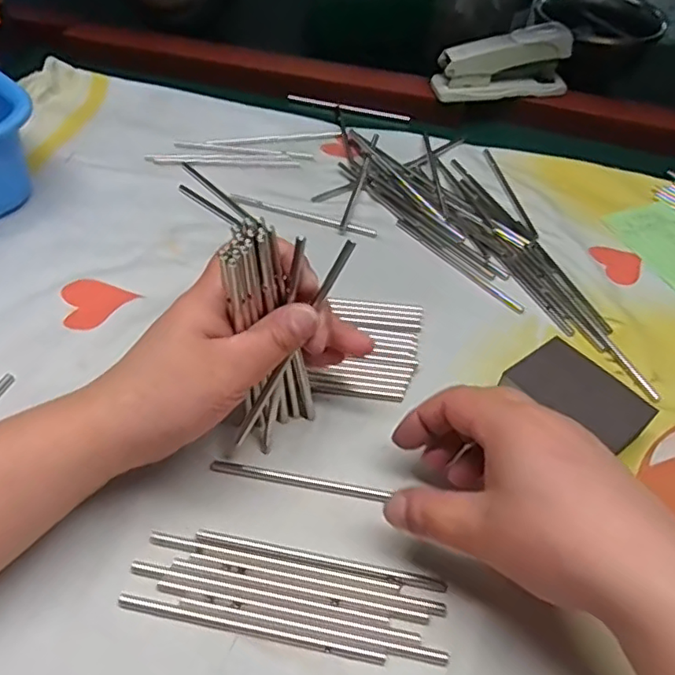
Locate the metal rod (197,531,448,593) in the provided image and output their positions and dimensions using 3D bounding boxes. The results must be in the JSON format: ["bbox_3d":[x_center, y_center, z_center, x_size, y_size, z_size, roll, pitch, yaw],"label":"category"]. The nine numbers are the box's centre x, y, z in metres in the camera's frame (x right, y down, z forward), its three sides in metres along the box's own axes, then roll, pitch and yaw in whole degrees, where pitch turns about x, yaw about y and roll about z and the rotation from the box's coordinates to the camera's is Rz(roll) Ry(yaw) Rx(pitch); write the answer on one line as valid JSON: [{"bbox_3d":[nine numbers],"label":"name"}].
[{"bbox_3d":[-0.008,0.106,0.285,0.120,0.004,0.006,11,50,4],"label":"metal rod"}]

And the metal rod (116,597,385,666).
[{"bbox_3d":[-0.039,0.128,0.261,0.118,0.004,0.006,11,50,4],"label":"metal rod"}]

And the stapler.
[{"bbox_3d":[0.151,-0.247,0.538,0.120,0.055,0.027,-4,51,-8],"label":"stapler"}]

